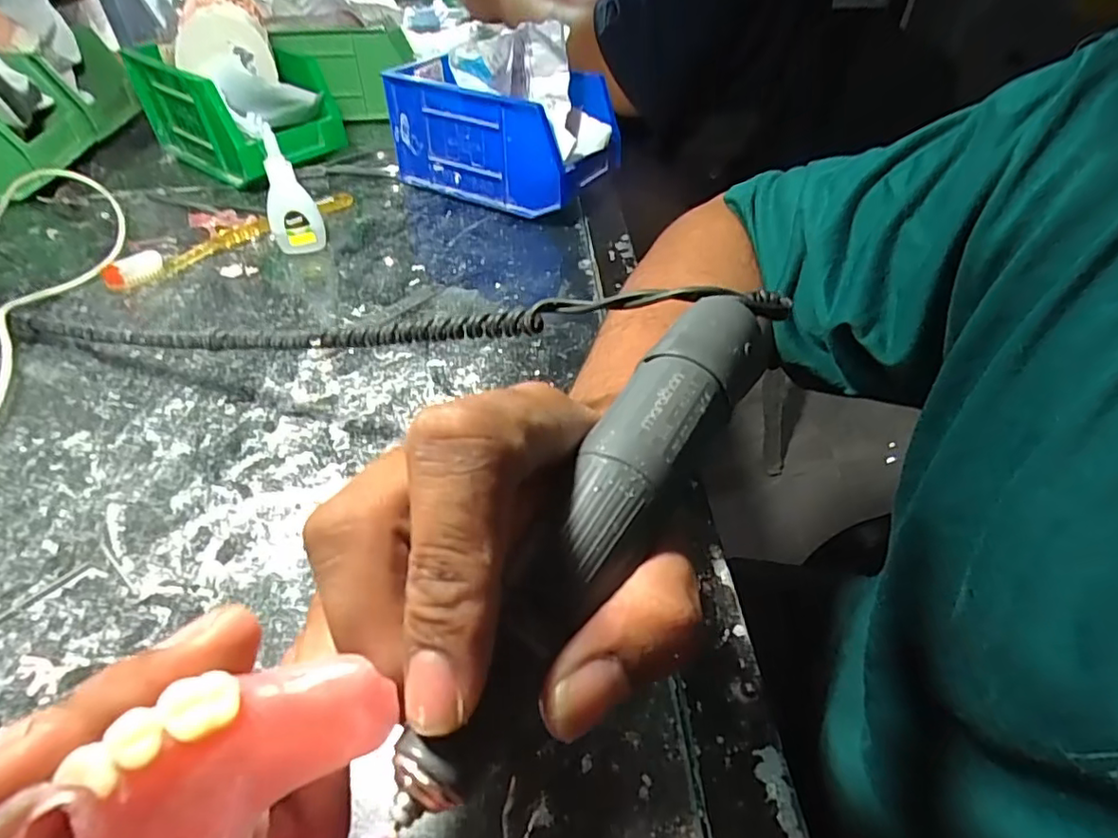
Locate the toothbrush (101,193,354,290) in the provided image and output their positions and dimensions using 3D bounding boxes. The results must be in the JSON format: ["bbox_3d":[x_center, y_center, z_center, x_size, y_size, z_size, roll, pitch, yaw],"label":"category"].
[{"bbox_3d":[-0.240,-0.140,0.452,0.019,0.018,0.191,35,53,30],"label":"toothbrush"}]

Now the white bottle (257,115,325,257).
[{"bbox_3d":[-0.191,-0.160,0.417,0.033,0.092,0.021,-20,48,-21],"label":"white bottle"}]

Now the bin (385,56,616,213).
[{"bbox_3d":[-0.047,-0.236,0.498,0.176,0.090,0.091,24,48,22],"label":"bin"}]

